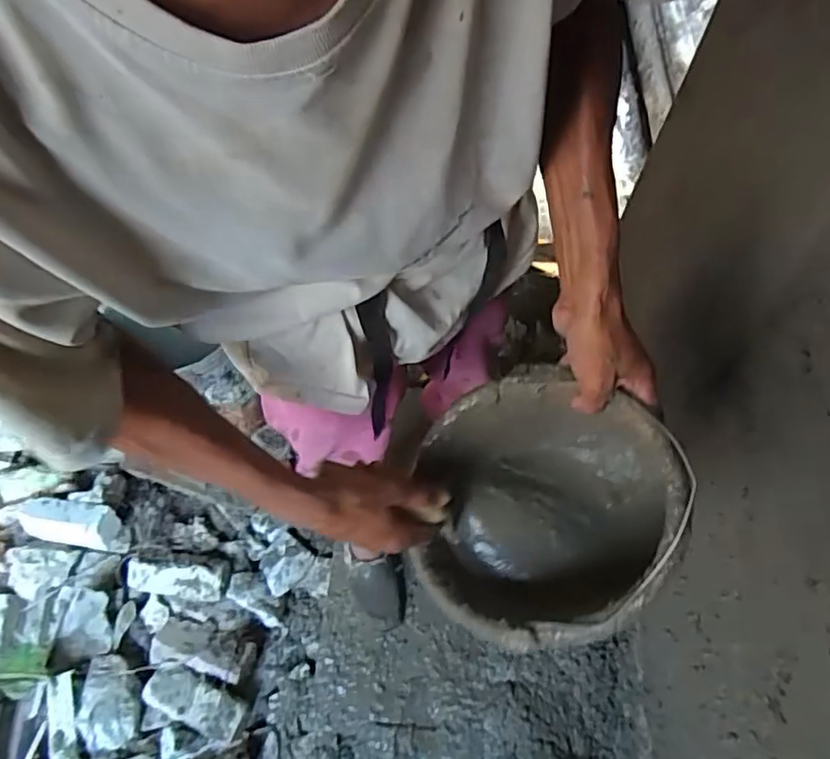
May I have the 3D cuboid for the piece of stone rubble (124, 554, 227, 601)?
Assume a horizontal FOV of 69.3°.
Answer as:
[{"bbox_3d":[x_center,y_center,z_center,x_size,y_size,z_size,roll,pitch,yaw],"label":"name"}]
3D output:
[{"bbox_3d":[-0.510,0.420,1.307,0.205,0.066,0.094,6,59,3],"label":"piece of stone rubble"}]

